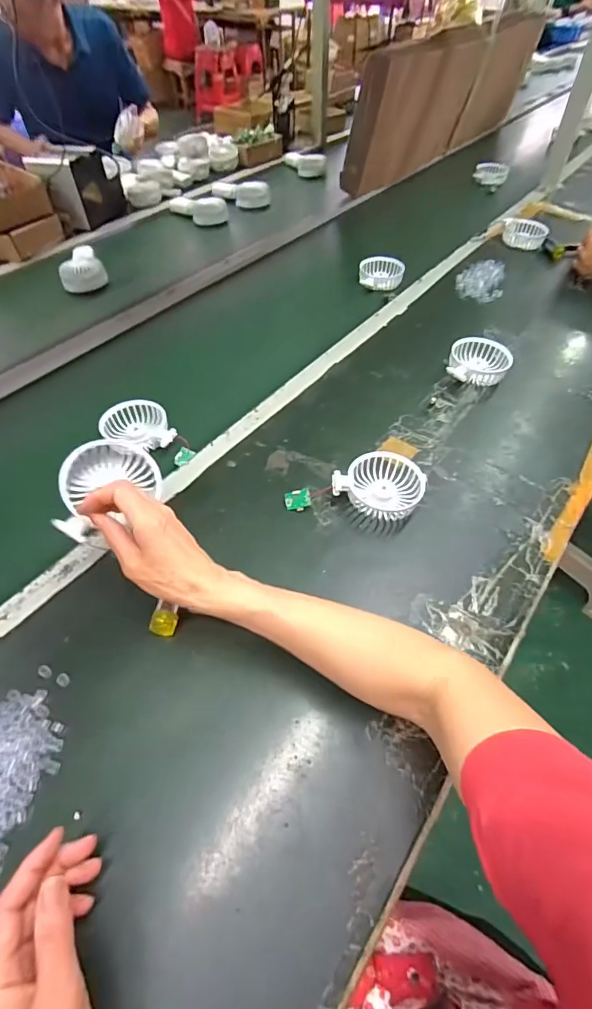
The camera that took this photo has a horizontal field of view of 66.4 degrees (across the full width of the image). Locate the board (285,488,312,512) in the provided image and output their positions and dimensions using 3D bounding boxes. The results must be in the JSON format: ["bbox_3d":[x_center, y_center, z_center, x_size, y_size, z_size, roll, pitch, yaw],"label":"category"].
[{"bbox_3d":[0.003,-0.005,0.541,0.030,0.004,0.024,-10,95,11],"label":"board"}]

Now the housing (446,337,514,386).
[{"bbox_3d":[0.284,-0.216,0.700,0.093,0.036,0.099,15,54,12],"label":"housing"}]

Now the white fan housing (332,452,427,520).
[{"bbox_3d":[0.101,-0.025,0.554,0.105,0.034,0.085,11,53,9],"label":"white fan housing"}]

